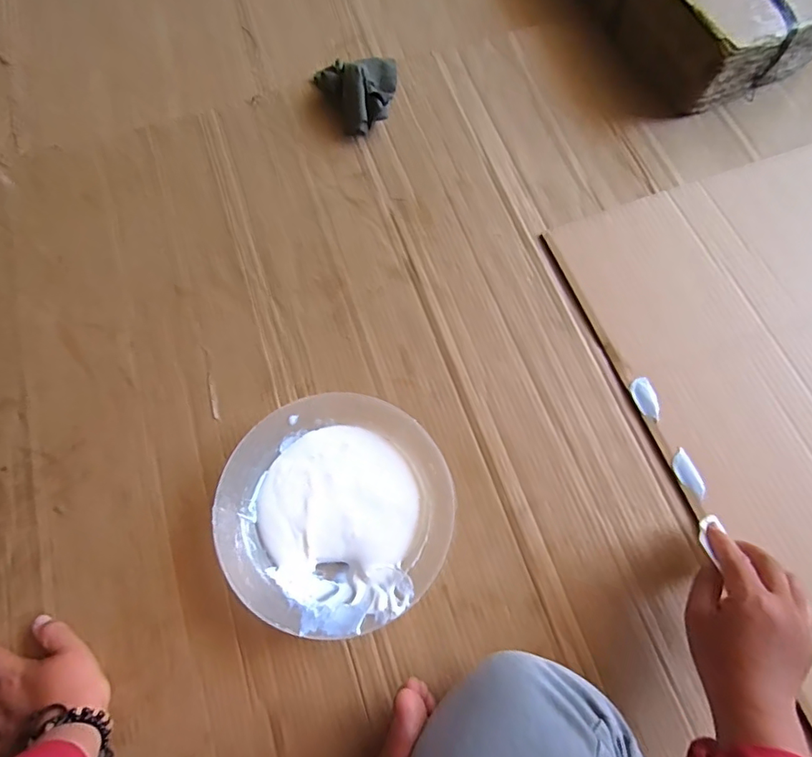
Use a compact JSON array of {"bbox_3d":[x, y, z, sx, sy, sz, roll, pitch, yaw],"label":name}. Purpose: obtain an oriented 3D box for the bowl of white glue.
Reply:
[{"bbox_3d":[-0.066,0.127,0.485,0.212,0.048,0.214,-1,72,2],"label":"bowl of white glue"}]

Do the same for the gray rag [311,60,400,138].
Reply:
[{"bbox_3d":[-0.055,-0.387,0.657,0.113,0.050,0.114,-19,72,-4],"label":"gray rag"}]

